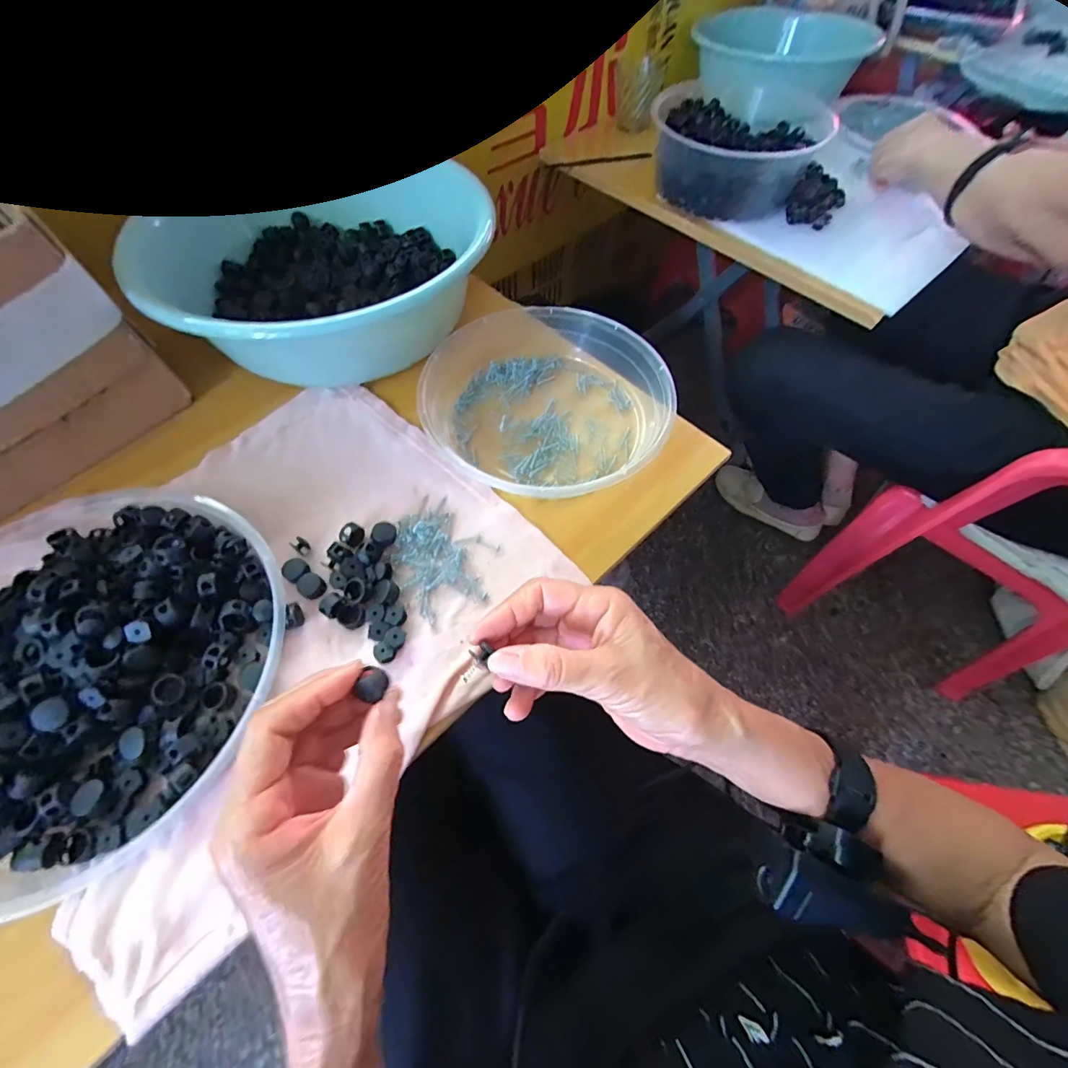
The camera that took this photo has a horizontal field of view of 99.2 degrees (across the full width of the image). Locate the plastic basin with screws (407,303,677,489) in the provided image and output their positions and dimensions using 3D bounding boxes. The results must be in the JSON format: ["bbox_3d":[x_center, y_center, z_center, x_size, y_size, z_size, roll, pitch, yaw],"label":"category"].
[{"bbox_3d":[0.012,-0.115,0.391,0.206,0.041,0.191,25,63,11],"label":"plastic basin with screws"}]

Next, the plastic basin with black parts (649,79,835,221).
[{"bbox_3d":[0.276,-0.536,0.638,0.226,0.084,0.199,23,63,11],"label":"plastic basin with black parts"}]

